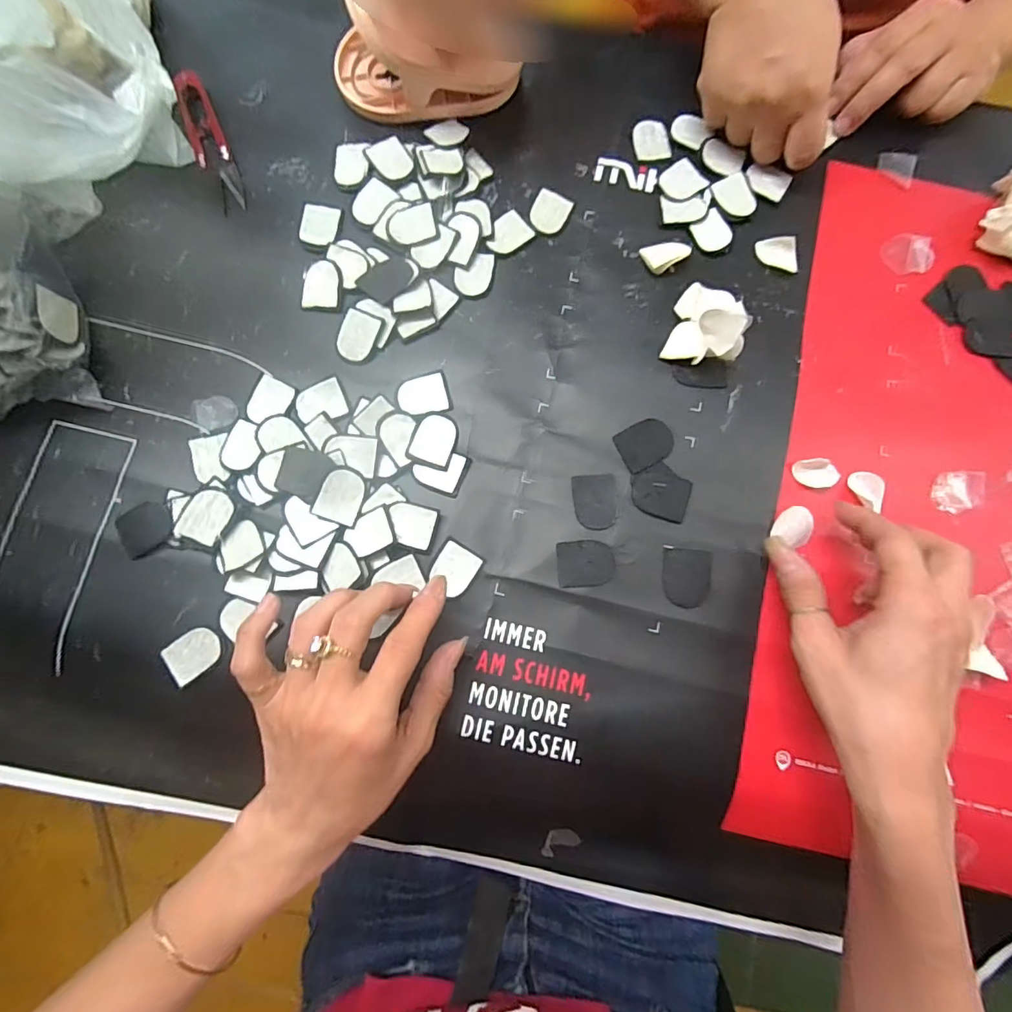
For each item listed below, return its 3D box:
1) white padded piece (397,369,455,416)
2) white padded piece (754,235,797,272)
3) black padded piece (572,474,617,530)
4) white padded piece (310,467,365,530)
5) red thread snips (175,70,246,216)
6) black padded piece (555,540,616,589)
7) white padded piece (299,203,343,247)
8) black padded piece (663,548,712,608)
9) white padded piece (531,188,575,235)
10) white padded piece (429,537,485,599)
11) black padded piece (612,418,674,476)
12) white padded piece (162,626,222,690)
[{"bbox_3d":[-0.052,-0.070,0.316,0.032,0.004,0.027,-13,81,-4],"label":"white padded piece"},{"bbox_3d":[0.185,-0.172,0.343,0.027,0.010,0.021,5,80,-1],"label":"white padded piece"},{"bbox_3d":[0.055,-0.003,0.312,0.026,0.004,0.034,-2,81,-3],"label":"black padded piece"},{"bbox_3d":[-0.097,-0.007,0.298,0.025,0.004,0.033,21,84,-23],"label":"white padded piece"},{"bbox_3d":[-0.200,-0.246,0.338,0.023,0.011,0.101,-19,82,-5],"label":"red thread snips"},{"bbox_3d":[0.049,0.035,0.304,0.034,0.004,0.027,-2,81,-3],"label":"black padded piece"},{"bbox_3d":[-0.122,-0.184,0.330,0.024,0.004,0.030,8,80,-1],"label":"white padded piece"},{"bbox_3d":[0.110,0.043,0.304,0.028,0.004,0.035,5,80,-1],"label":"black padded piece"},{"bbox_3d":[0.030,-0.197,0.341,0.024,0.004,0.030,23,80,2],"label":"white padded piece"},{"bbox_3d":[-0.031,0.037,0.301,0.026,0.004,0.030,33,81,3],"label":"white padded piece"},{"bbox_3d":[0.088,-0.039,0.316,0.034,0.004,0.028,-26,82,-6],"label":"black padded piece"},{"bbox_3d":[-0.180,0.084,0.290,0.030,0.005,0.023,-40,84,-8],"label":"white padded piece"}]

